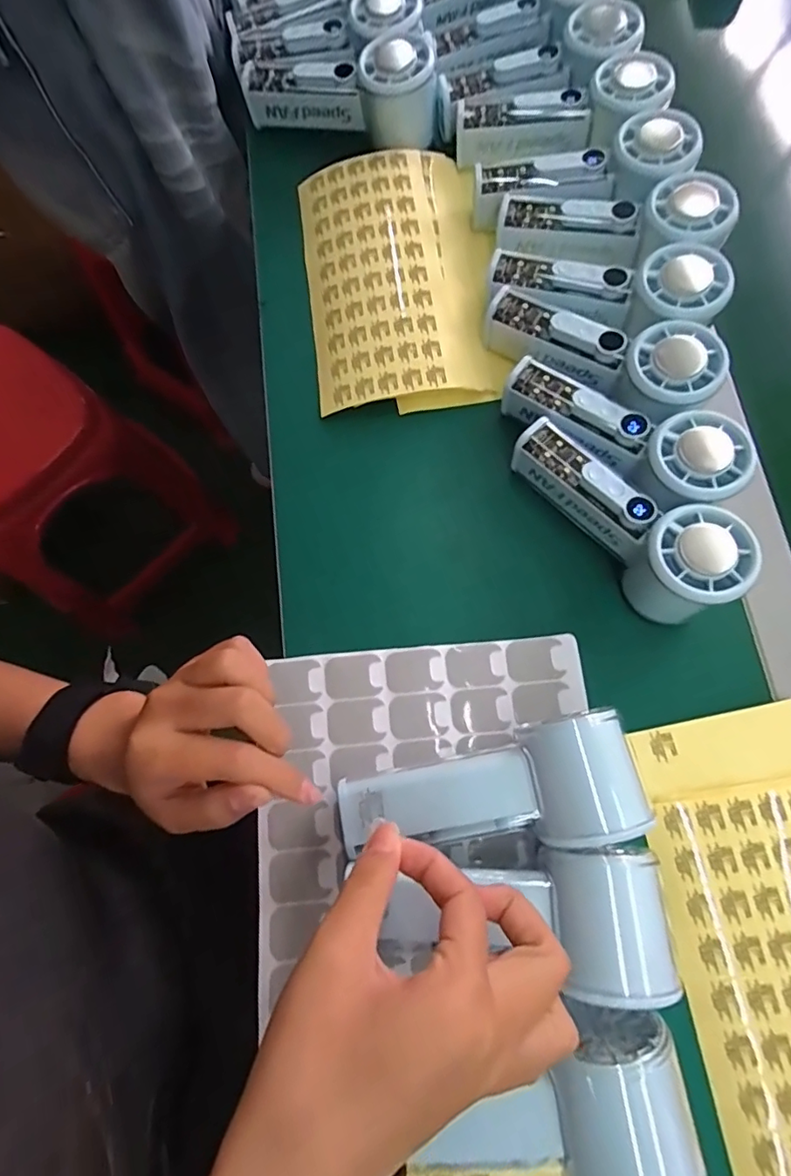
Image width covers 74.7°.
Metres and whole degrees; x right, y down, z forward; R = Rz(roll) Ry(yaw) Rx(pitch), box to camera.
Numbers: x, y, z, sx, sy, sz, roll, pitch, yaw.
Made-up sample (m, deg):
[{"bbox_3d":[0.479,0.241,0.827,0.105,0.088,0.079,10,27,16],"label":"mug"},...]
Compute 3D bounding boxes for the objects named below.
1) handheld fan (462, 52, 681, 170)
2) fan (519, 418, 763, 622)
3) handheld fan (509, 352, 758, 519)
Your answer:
[{"bbox_3d":[0.126,-0.367,0.401,0.153,0.035,0.049,-1,73,18],"label":"handheld fan"},{"bbox_3d":[0.142,-0.049,0.320,0.051,0.058,0.149,-35,78,-9],"label":"fan"},{"bbox_3d":[0.140,-0.097,0.330,0.149,0.033,0.057,34,76,22],"label":"handheld fan"}]

